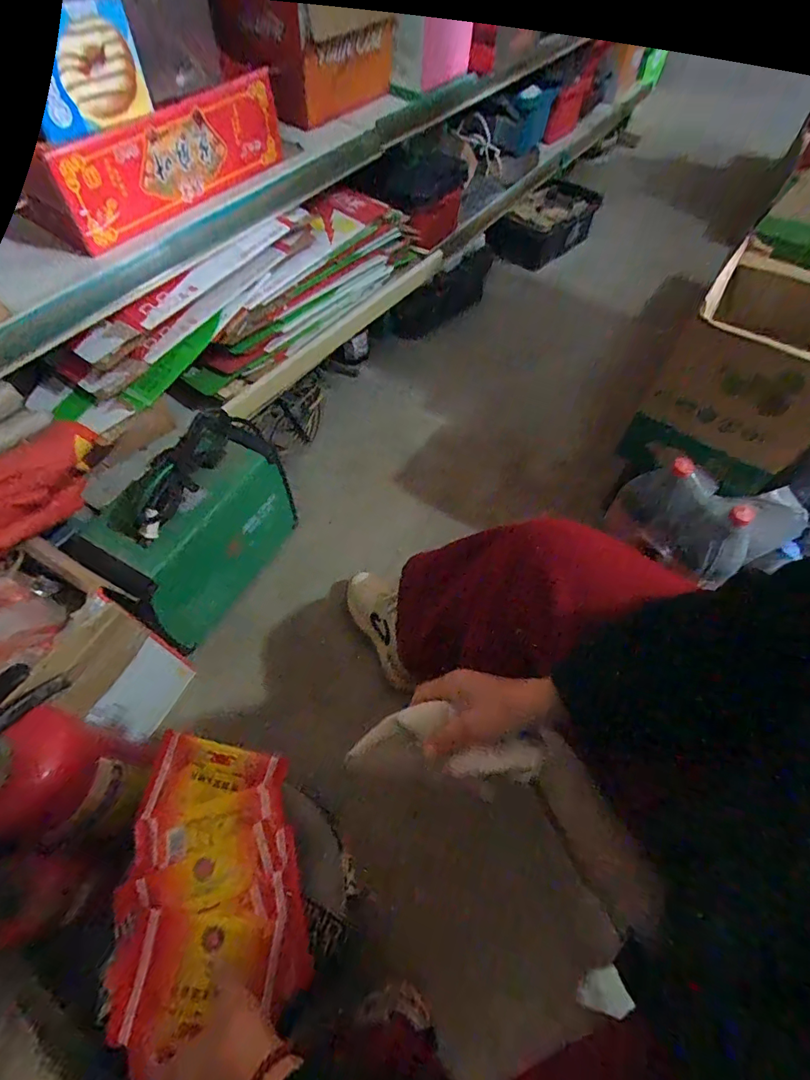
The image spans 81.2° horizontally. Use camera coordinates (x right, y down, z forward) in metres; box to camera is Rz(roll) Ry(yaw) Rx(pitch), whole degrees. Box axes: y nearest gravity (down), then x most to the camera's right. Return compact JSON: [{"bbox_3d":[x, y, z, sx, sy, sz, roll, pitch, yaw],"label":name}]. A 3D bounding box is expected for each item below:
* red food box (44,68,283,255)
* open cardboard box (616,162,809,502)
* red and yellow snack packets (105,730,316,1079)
[{"bbox_3d":[-0.344,-0.597,0.738,0.039,0.123,0.399,32,64,18],"label":"red food box"},{"bbox_3d":[0.534,-0.277,0.688,0.223,0.337,0.243,34,64,18],"label":"open cardboard box"},{"bbox_3d":[-0.220,0.354,0.508,0.188,0.048,0.277,-14,60,-9],"label":"red and yellow snack packets"}]

